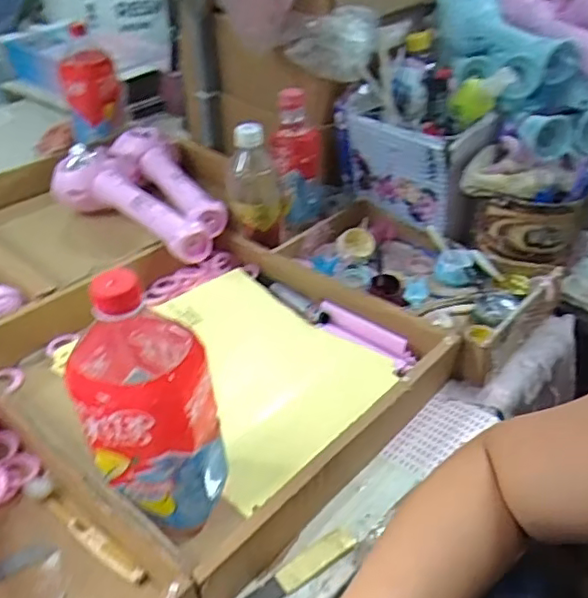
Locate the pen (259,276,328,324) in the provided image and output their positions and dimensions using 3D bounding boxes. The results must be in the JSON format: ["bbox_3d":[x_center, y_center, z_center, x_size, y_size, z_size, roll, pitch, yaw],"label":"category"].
[{"bbox_3d":[-0.004,-0.004,0.721,0.015,0.013,0.121,-26,43,-31],"label":"pen"}]

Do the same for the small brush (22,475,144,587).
[{"bbox_3d":[-0.167,0.180,0.481,0.138,0.007,0.019,24,42,30],"label":"small brush"}]

